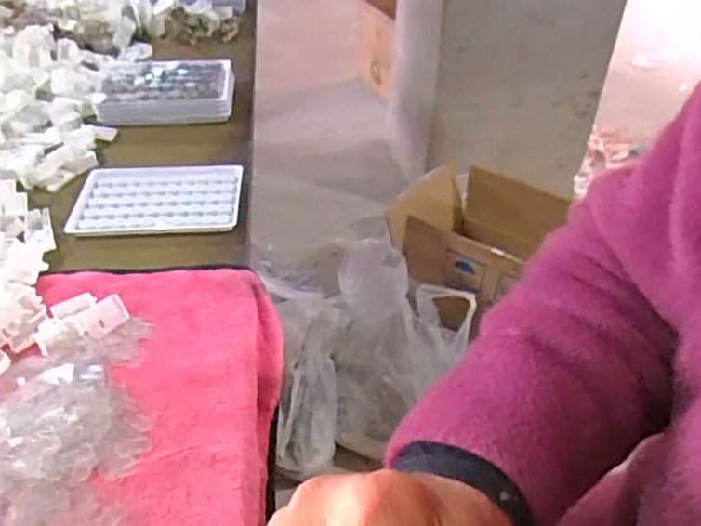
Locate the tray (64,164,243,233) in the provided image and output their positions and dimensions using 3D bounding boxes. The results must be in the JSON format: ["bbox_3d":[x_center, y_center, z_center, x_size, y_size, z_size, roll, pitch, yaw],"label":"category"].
[{"bbox_3d":[-0.157,-0.055,0.539,0.129,0.012,0.089,-3,38,-6],"label":"tray"}]

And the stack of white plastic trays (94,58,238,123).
[{"bbox_3d":[-0.188,-0.178,0.670,0.134,0.034,0.106,-3,38,-6],"label":"stack of white plastic trays"}]

